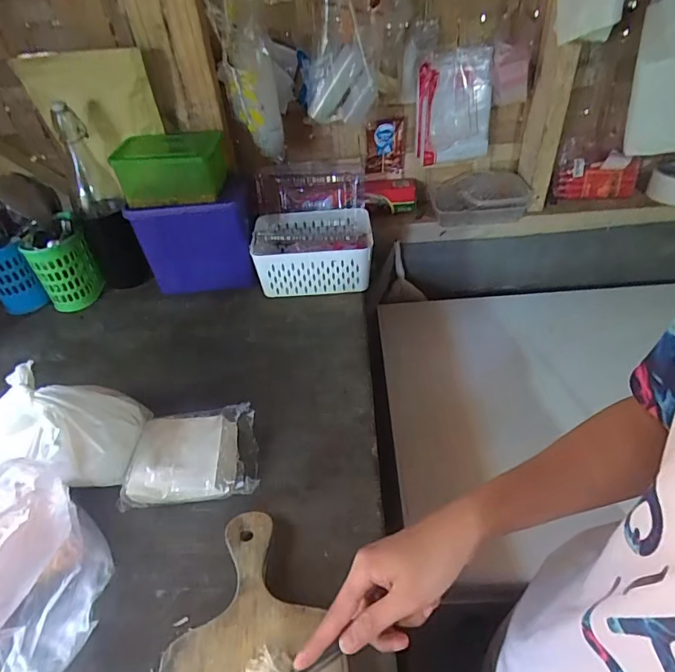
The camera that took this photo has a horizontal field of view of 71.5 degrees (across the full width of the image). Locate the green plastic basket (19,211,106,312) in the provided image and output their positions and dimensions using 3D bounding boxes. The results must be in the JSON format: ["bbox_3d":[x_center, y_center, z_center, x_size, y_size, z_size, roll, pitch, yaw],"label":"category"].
[{"bbox_3d":[-0.493,-0.132,0.844,0.097,0.127,0.115,-27,45,-24],"label":"green plastic basket"}]

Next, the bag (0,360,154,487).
[{"bbox_3d":[-0.325,0.111,0.556,0.159,0.113,0.111,2,41,9],"label":"bag"}]

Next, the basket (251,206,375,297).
[{"bbox_3d":[-0.042,-0.154,0.841,0.199,0.105,0.146,-3,40,3],"label":"basket"}]

